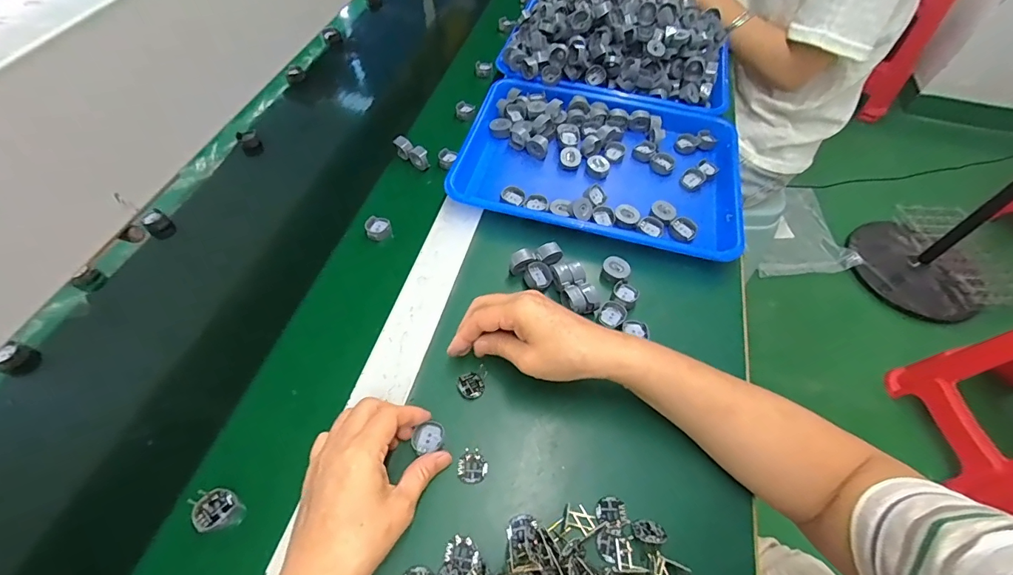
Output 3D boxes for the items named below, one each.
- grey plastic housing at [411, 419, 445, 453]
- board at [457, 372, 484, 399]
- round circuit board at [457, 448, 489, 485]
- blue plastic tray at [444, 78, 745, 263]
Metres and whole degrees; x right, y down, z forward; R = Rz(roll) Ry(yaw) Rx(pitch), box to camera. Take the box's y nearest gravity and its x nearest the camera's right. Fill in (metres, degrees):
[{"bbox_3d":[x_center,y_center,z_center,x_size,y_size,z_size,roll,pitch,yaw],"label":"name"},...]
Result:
[{"bbox_3d":[-0.064,0.122,0.356,0.026,0.007,0.021,-23,60,-15],"label":"grey plastic housing"},{"bbox_3d":[-0.032,0.087,0.385,0.021,0.004,0.024,-24,60,-16],"label":"board"},{"bbox_3d":[-0.028,0.145,0.351,0.024,0.004,0.026,1,57,-1],"label":"round circuit board"},{"bbox_3d":[0.117,-0.160,0.536,0.324,0.031,0.247,14,58,8],"label":"blue plastic tray"}]

